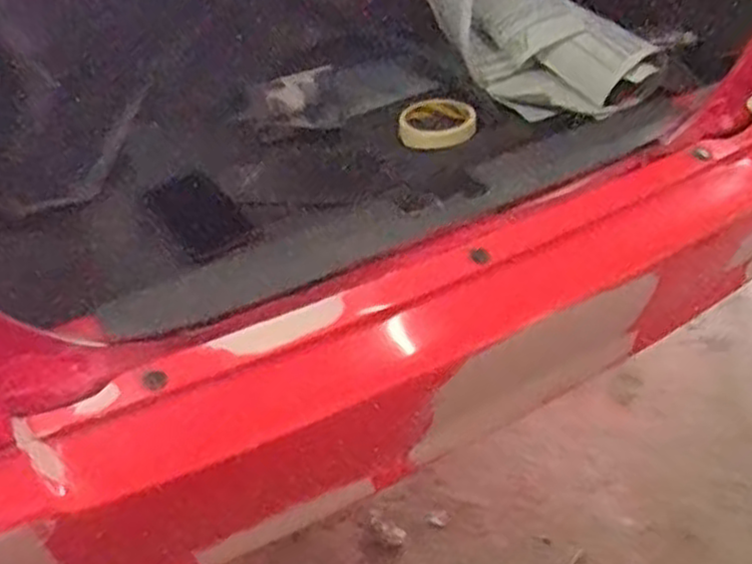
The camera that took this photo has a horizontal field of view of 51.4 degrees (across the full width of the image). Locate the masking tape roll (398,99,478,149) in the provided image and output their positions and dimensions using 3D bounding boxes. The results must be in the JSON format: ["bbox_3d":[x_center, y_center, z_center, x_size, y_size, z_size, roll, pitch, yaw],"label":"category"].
[{"bbox_3d":[0.079,-0.203,1.001,0.096,0.024,0.096,2,47,-2],"label":"masking tape roll"}]

